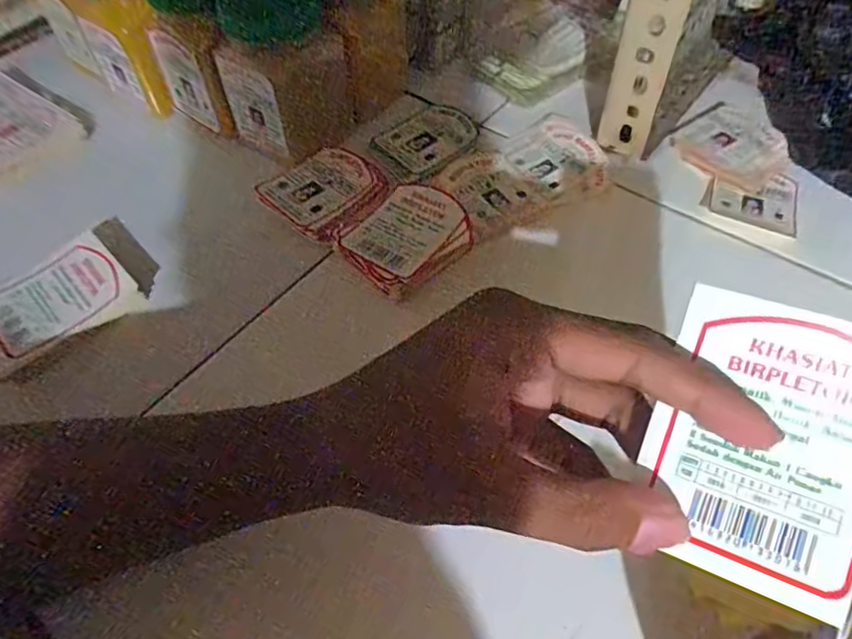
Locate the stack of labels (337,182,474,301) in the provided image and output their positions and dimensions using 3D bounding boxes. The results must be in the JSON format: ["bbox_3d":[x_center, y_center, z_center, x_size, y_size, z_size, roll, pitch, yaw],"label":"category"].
[{"bbox_3d":[-0.011,-0.049,0.357,0.077,0.019,0.067,-39,62,-24],"label":"stack of labels"}]

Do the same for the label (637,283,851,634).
[{"bbox_3d":[0.100,0.037,0.168,0.064,0.006,0.080,18,93,22],"label":"label"}]

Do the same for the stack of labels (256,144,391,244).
[{"bbox_3d":[-0.066,-0.086,0.388,0.070,0.009,0.075,31,60,22],"label":"stack of labels"}]

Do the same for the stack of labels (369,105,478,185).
[{"bbox_3d":[0.001,-0.130,0.424,0.052,0.009,0.088,38,63,25],"label":"stack of labels"}]

